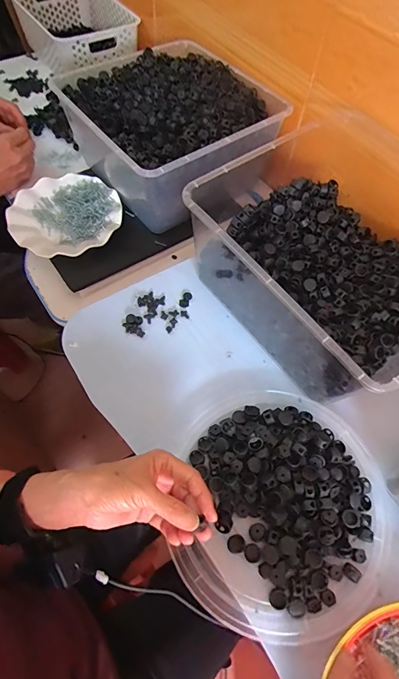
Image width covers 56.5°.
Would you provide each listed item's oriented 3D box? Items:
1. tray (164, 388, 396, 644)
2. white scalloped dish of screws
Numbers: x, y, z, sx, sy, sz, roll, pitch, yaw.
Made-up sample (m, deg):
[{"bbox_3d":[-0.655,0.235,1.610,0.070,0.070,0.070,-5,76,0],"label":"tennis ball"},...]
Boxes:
[{"bbox_3d":[0.095,0.168,0.388,0.216,0.022,0.233,1,61,-2],"label":"tray"},{"bbox_3d":[-0.225,-0.211,0.628,0.180,0.023,0.173,1,61,-2],"label":"white scalloped dish of screws"}]

